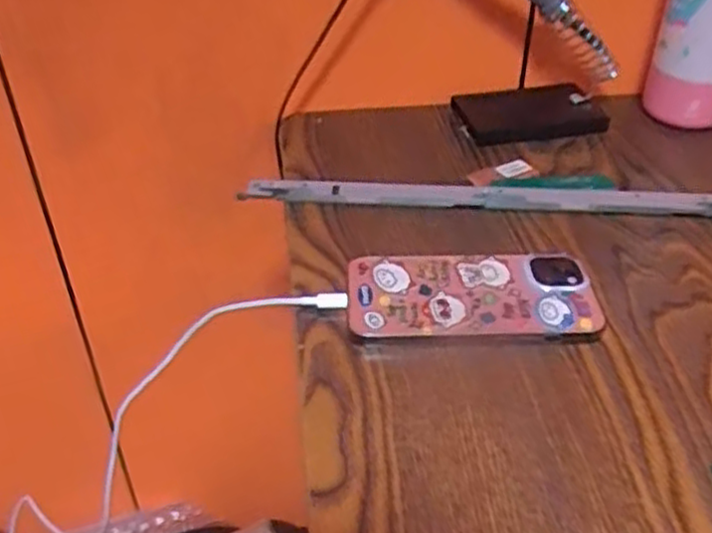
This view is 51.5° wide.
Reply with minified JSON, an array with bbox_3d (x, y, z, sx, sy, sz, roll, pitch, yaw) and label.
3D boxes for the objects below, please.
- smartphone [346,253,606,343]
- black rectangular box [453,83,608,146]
[{"bbox_3d":[0.068,0.018,0.437,0.143,0.016,0.069,0,39,1],"label":"smartphone"},{"bbox_3d":[0.141,-0.128,0.602,0.117,0.016,0.061,-7,39,-9],"label":"black rectangular box"}]

